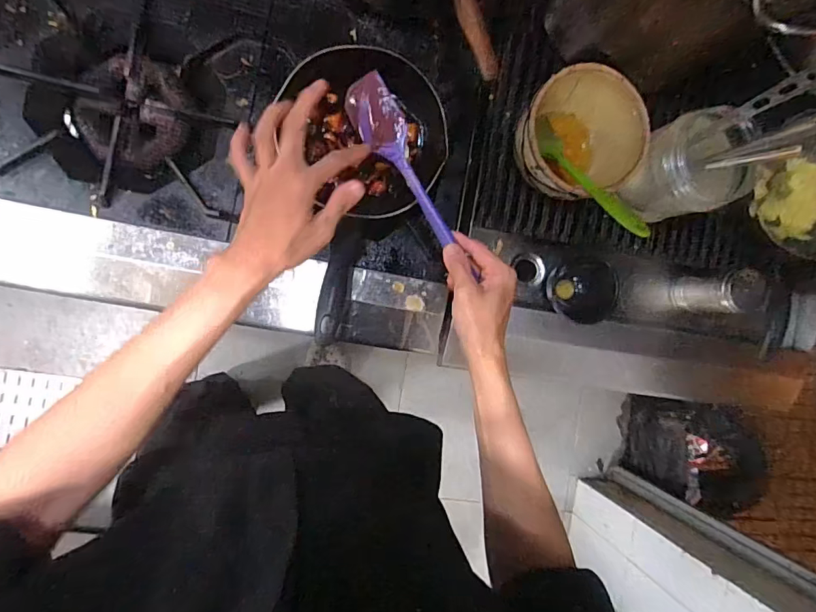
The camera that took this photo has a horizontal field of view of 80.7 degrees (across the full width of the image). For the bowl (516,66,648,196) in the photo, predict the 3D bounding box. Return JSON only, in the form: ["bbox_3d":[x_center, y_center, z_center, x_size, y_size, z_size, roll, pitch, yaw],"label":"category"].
[{"bbox_3d":[0.199,-0.210,0.616,0.145,0.119,0.142,0,90,-10],"label":"bowl"}]

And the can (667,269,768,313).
[{"bbox_3d":[0.459,-0.020,0.718,0.062,0.102,0.060,0,90,-10],"label":"can"}]

